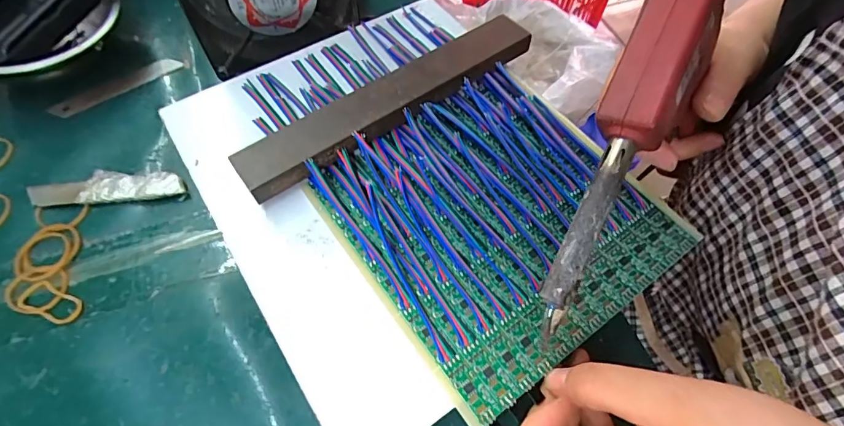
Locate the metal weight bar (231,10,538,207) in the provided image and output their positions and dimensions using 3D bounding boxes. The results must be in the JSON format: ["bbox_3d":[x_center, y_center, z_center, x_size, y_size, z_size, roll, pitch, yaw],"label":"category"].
[{"bbox_3d":[-0.017,-0.071,0.278,0.206,0.022,0.035,-34,66,-20],"label":"metal weight bar"}]

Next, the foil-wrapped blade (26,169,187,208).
[{"bbox_3d":[-0.209,-0.017,0.289,0.098,0.008,0.020,-3,60,-4],"label":"foil-wrapped blade"}]

